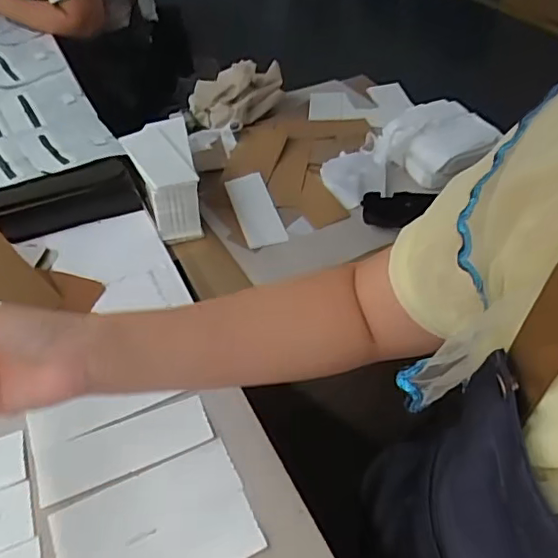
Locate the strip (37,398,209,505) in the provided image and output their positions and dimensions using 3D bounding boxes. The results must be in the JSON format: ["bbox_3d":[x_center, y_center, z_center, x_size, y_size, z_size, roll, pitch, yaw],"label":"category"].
[{"bbox_3d":[-0.132,0.144,0.487,0.145,0.007,0.048,-18,59,-12],"label":"strip"}]

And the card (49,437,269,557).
[{"bbox_3d":[-0.096,0.195,0.440,0.146,0.006,0.102,-20,47,-16],"label":"card"}]

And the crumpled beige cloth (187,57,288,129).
[{"bbox_3d":[-0.065,-0.303,0.914,0.094,0.063,0.146,24,51,26],"label":"crumpled beige cloth"}]

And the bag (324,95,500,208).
[{"bbox_3d":[0.175,-0.170,0.784,0.234,0.059,0.115,-24,46,1],"label":"bag"}]

